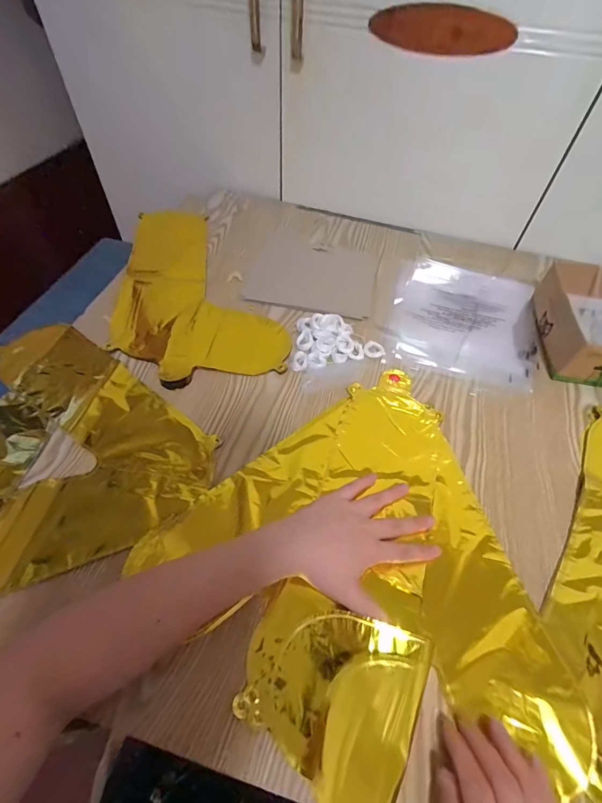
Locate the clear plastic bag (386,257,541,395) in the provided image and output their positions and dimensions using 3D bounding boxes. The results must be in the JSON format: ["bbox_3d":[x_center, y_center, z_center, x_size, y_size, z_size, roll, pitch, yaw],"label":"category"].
[{"bbox_3d":[0.250,-0.129,0.578,0.207,0.018,0.256,16,56,10],"label":"clear plastic bag"}]

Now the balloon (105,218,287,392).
[{"bbox_3d":[-0.160,-0.184,0.581,0.224,0.018,0.377,-9,55,-7],"label":"balloon"}]

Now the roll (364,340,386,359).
[{"bbox_3d":[0.101,-0.071,0.519,0.029,0.005,0.024,11,55,7],"label":"roll"}]

